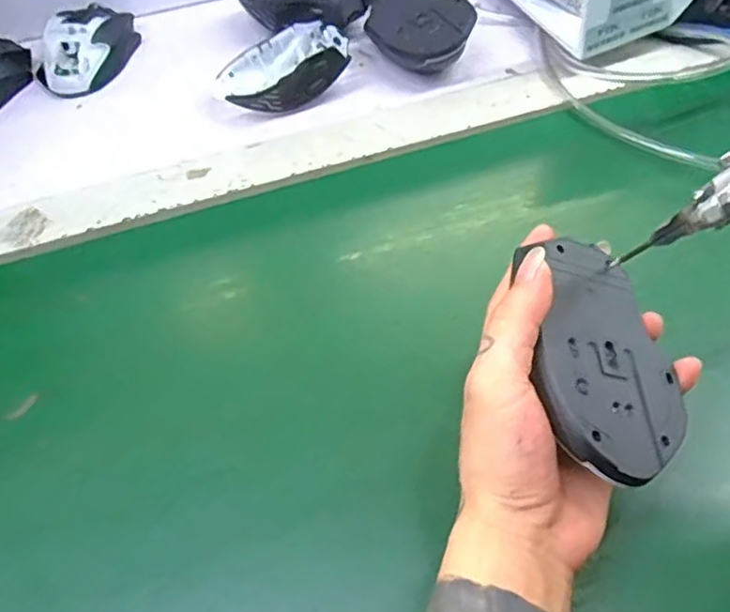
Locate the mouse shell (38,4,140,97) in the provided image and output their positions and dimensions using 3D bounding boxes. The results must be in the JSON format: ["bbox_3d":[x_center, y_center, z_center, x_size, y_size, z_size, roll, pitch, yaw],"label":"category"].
[{"bbox_3d":[-0.253,-0.240,0.573,0.061,0.033,0.113,10,54,11],"label":"mouse shell"}]

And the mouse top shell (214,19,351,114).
[{"bbox_3d":[-0.070,-0.196,0.525,0.112,0.040,0.081,-16,54,-9],"label":"mouse top shell"}]

